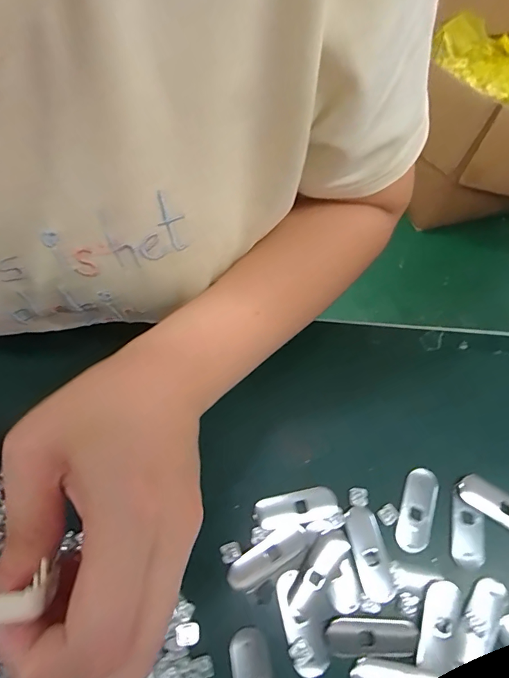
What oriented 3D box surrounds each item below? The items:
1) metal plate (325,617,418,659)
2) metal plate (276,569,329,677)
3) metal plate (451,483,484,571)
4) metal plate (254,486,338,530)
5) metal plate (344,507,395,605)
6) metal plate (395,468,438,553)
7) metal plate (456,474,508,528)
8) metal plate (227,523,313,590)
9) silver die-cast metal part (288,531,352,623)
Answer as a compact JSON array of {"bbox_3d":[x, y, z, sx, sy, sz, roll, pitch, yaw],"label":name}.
[{"bbox_3d":[0.066,0.167,0.229,0.050,0.004,0.018,1,65,-2],"label":"metal plate"},{"bbox_3d":[0.025,0.159,0.229,0.019,0.004,0.050,-15,67,-10],"label":"metal plate"},{"bbox_3d":[0.134,0.119,0.257,0.019,0.004,0.045,12,65,3],"label":"metal plate"},{"bbox_3d":[0.026,0.105,0.256,0.050,0.004,0.018,-11,66,-8],"label":"metal plate"},{"bbox_3d":[0.069,0.130,0.247,0.020,0.004,0.050,-8,66,-7],"label":"metal plate"},{"bbox_3d":[0.104,0.107,0.259,0.020,0.004,0.050,20,66,6],"label":"metal plate"},{"bbox_3d":[0.158,0.107,0.261,0.054,0.004,0.019,33,68,12],"label":"metal plate"},{"bbox_3d":[0.009,0.128,0.244,0.053,0.004,0.017,-27,69,-14],"label":"metal plate"},{"bbox_3d":[0.037,0.137,0.240,0.016,0.004,0.053,37,68,13],"label":"silver die-cast metal part"}]

